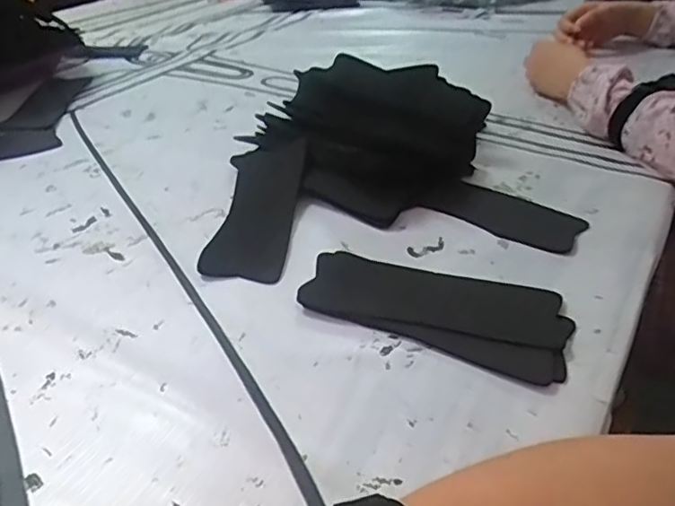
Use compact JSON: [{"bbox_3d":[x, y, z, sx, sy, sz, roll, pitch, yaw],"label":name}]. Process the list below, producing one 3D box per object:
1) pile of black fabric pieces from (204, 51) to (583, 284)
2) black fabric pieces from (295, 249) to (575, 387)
[{"bbox_3d":[0.038,-0.112,0.606,0.332,0.074,0.332,-4,35,-6],"label":"pile of black fabric pieces"},{"bbox_3d":[0.072,0.039,0.446,0.193,0.010,0.094,14,37,20],"label":"black fabric pieces"}]

